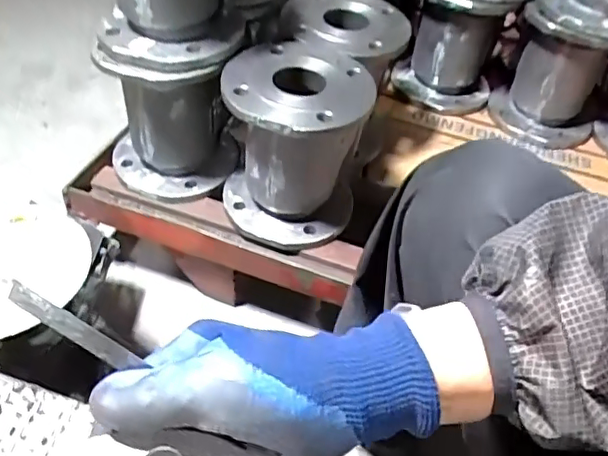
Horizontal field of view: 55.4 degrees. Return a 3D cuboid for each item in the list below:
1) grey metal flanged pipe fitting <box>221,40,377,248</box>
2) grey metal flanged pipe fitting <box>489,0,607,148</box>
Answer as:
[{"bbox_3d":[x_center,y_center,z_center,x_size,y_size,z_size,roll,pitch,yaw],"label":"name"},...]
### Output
[{"bbox_3d":[-0.013,-0.101,0.737,0.172,0.212,0.170,7,45,0],"label":"grey metal flanged pipe fitting"},{"bbox_3d":[0.395,-0.231,0.904,0.175,0.225,0.154,25,48,18],"label":"grey metal flanged pipe fitting"}]

